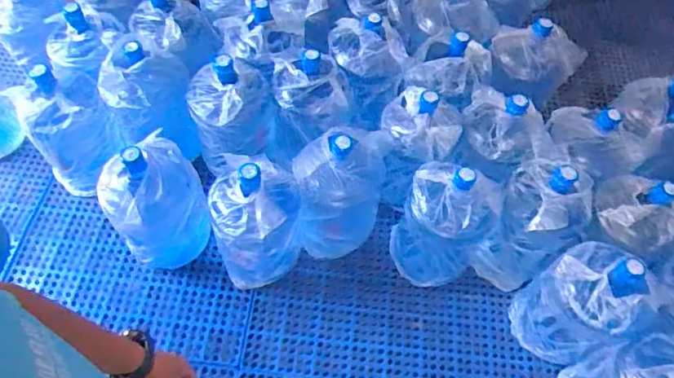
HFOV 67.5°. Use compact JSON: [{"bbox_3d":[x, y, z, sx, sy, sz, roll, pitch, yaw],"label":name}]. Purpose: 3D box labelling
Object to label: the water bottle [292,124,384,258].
[{"bbox_3d":[0.002,0.000,1.563,0.256,0.390,0.249,9,60,2],"label":"water bottle"}]

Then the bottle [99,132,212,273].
[{"bbox_3d":[-0.536,0.059,1.531,0.274,0.426,0.266,2,60,-3],"label":"bottle"}]

